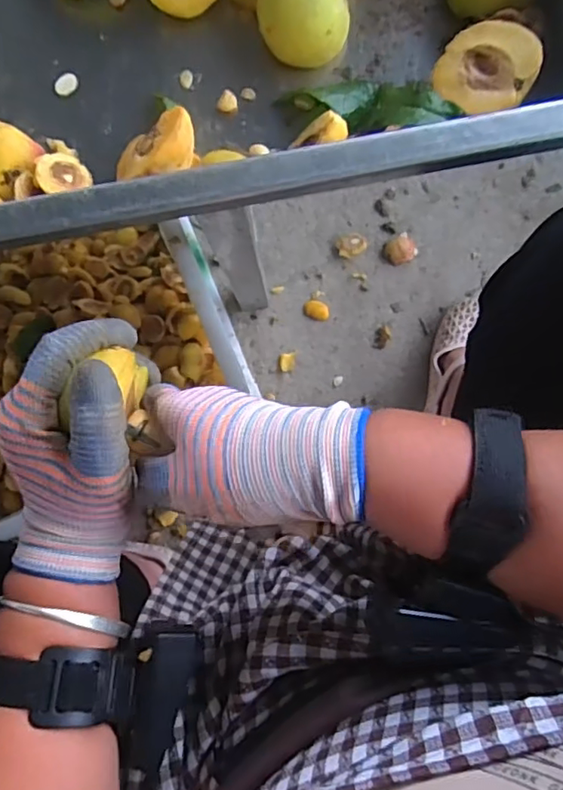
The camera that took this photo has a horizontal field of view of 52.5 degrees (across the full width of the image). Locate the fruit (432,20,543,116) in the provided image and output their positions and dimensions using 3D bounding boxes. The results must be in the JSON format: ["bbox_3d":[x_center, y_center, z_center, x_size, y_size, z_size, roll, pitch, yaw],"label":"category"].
[{"bbox_3d":[0.126,-0.195,0.349,0.056,0.024,0.056,-3,83,22],"label":"fruit"}]

